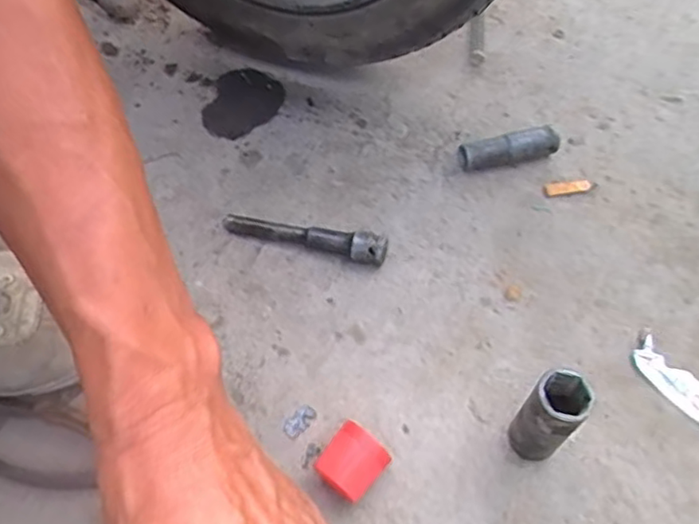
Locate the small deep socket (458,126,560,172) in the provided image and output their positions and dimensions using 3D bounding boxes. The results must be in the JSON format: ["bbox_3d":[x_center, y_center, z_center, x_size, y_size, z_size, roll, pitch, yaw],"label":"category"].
[{"bbox_3d":[0.126,-0.089,0.500,0.077,0.023,0.019,-7,58,-4],"label":"small deep socket"}]

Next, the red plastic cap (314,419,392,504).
[{"bbox_3d":[0.002,0.119,0.368,0.032,0.034,0.035,32,64,19],"label":"red plastic cap"}]

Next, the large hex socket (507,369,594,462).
[{"bbox_3d":[0.111,0.089,0.357,0.028,0.080,0.027,36,65,21],"label":"large hex socket"}]

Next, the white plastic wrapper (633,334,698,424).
[{"bbox_3d":[0.218,0.083,0.406,0.026,0.005,0.076,-40,65,-21],"label":"white plastic wrapper"}]

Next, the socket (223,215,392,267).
[{"bbox_3d":[-0.034,-0.020,0.458,0.124,0.022,0.018,15,60,10],"label":"socket"}]

